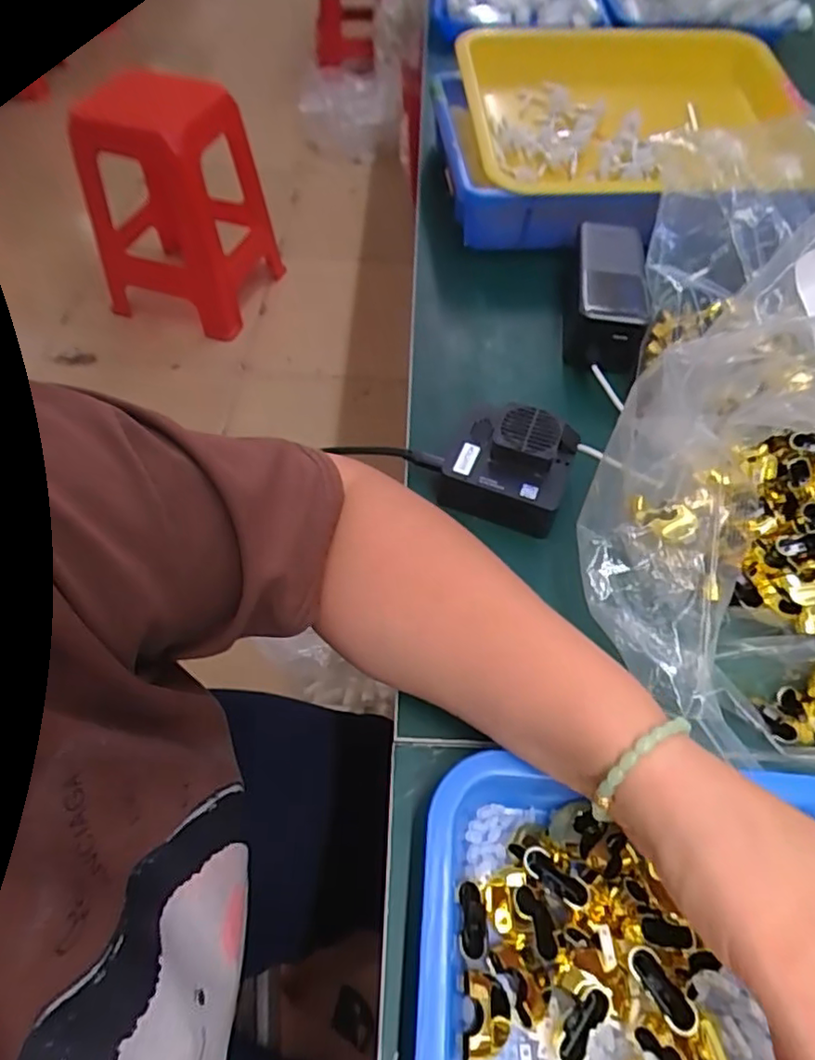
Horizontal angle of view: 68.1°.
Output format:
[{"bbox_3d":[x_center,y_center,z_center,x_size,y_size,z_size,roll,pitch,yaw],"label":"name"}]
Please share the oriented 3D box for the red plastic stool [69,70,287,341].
[{"bbox_3d":[-0.605,-0.829,1.546,0.420,0.439,0.420,13,58,6],"label":"red plastic stool"}]

